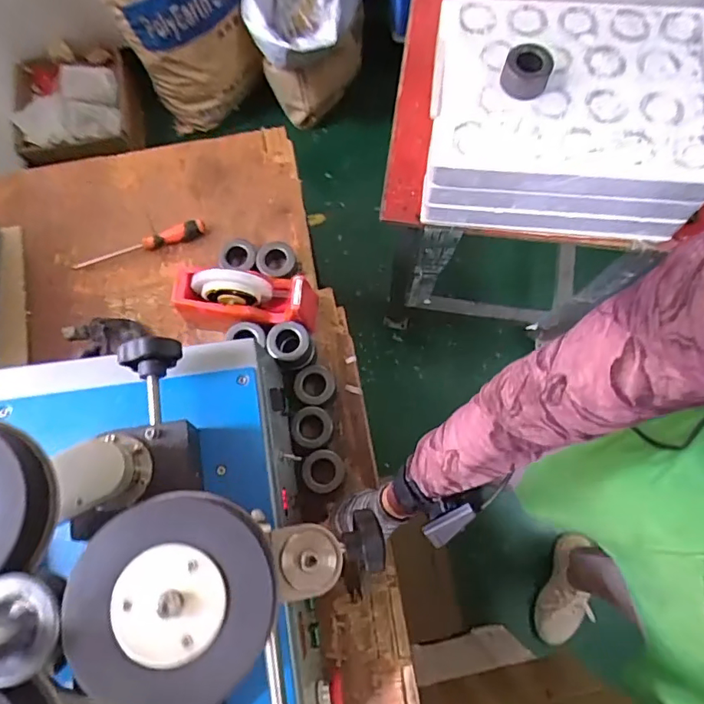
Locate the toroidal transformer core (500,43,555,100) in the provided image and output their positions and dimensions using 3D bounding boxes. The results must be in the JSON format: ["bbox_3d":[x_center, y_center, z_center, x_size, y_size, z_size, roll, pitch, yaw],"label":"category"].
[{"bbox_3d":[0.234,-0.377,0.699,0.061,0.039,0.055,17,75,6],"label":"toroidal transformer core"}]

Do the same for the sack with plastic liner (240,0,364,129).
[{"bbox_3d":[-0.125,-0.928,1.488,0.314,0.415,0.298,-4,74,0],"label":"sack with plastic liner"}]

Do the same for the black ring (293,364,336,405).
[{"bbox_3d":[-0.055,0.050,0.783,0.059,0.039,0.059,0,74,1],"label":"black ring"}]

